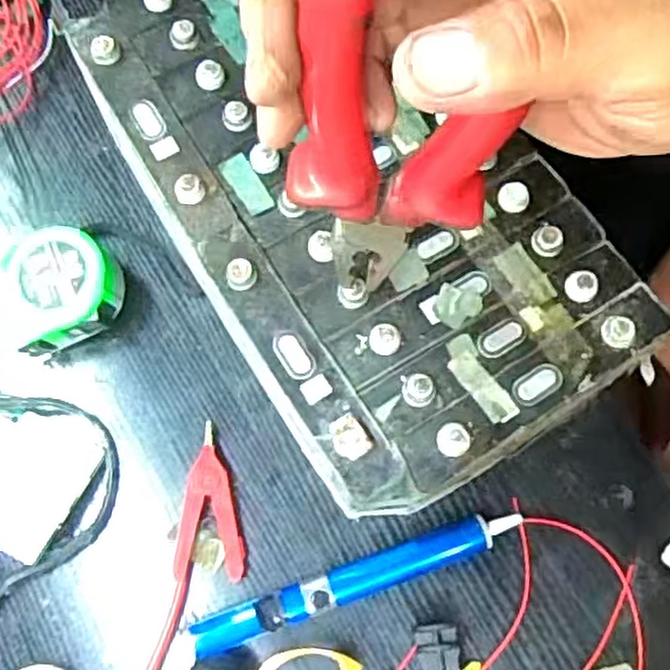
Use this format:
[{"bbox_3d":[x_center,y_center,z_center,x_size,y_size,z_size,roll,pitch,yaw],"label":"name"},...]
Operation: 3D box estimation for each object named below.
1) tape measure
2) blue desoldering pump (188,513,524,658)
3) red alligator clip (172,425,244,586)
[{"bbox_3d":[-0.162,-0.026,0.437,0.067,0.044,0.059,-23,74,-8],"label":"tape measure"},{"bbox_3d":[0.014,0.133,0.400,0.184,0.018,0.018,-19,74,-7],"label":"blue desoldering pump"},{"bbox_3d":[-0.065,0.094,0.412,0.038,0.012,0.083,8,73,1],"label":"red alligator clip"}]

